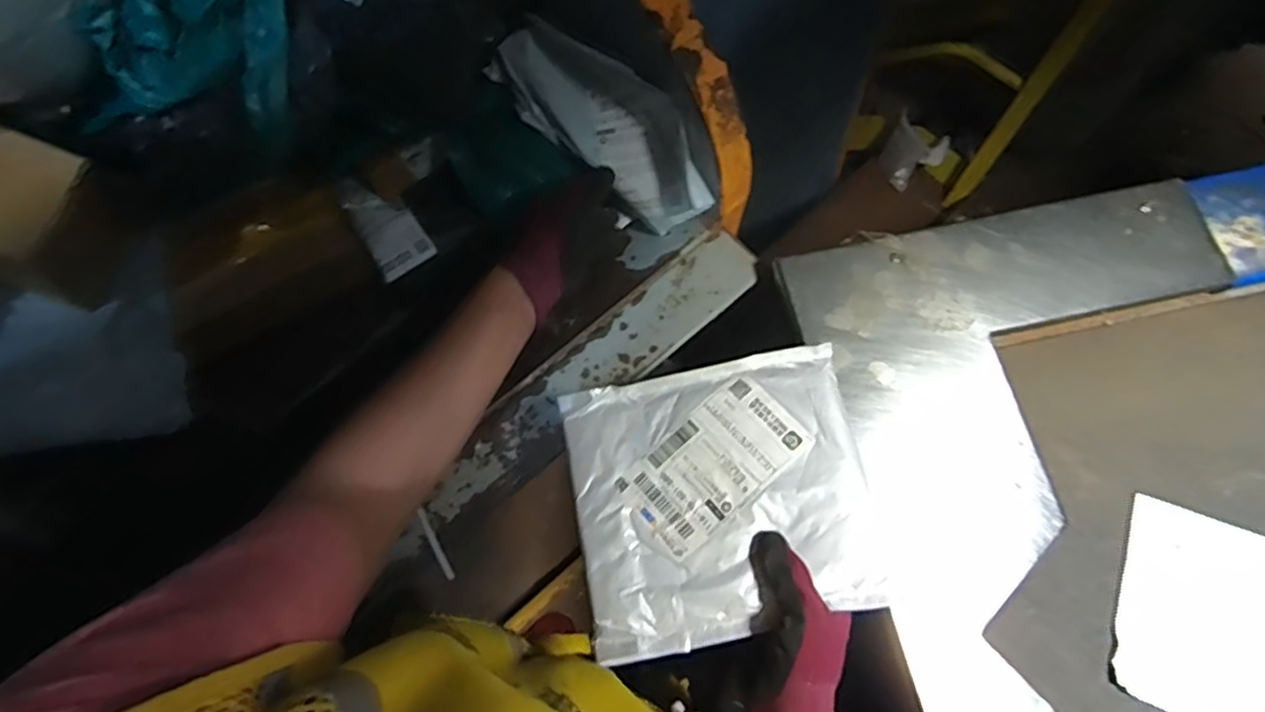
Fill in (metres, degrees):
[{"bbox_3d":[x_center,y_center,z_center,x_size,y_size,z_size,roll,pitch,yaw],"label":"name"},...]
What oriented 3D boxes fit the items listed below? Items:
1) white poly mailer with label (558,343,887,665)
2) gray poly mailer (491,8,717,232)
[{"bbox_3d":[0.060,0.094,0.466,0.198,0.029,0.182,-11,71,-4],"label":"white poly mailer with label"},{"bbox_3d":[-0.027,-0.214,0.603,0.240,0.100,0.069,42,76,6],"label":"gray poly mailer"}]

